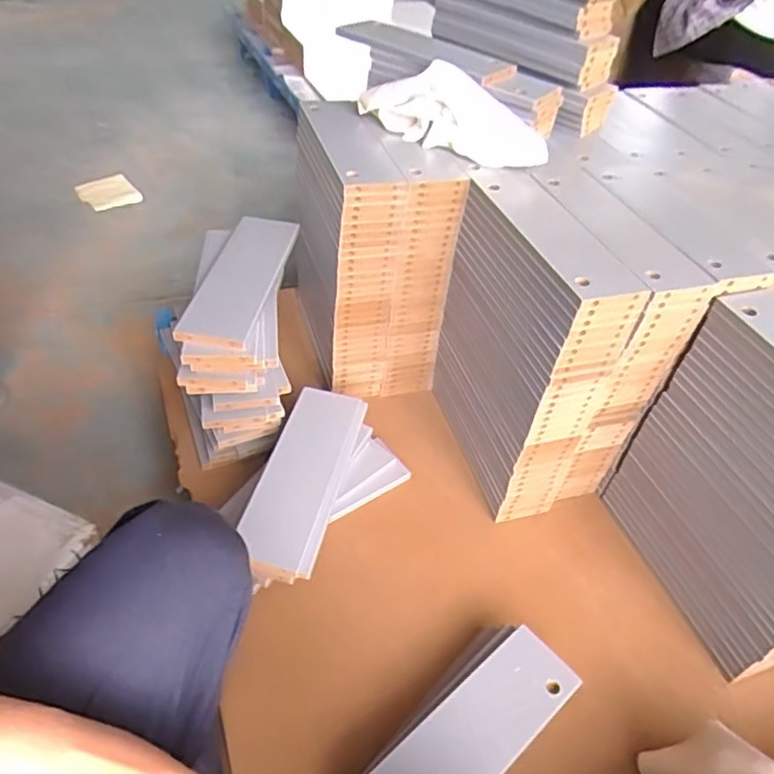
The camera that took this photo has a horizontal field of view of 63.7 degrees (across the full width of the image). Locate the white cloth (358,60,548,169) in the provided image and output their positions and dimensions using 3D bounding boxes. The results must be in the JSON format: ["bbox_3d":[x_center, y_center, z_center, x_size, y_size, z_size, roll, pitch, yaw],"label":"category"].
[{"bbox_3d":[0.085,-0.365,0.825,0.267,0.097,0.055,21,45,13],"label":"white cloth"}]

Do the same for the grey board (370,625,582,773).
[{"bbox_3d":[0.075,0.345,0.599,0.274,0.009,0.081,-29,55,-32],"label":"grey board"}]

